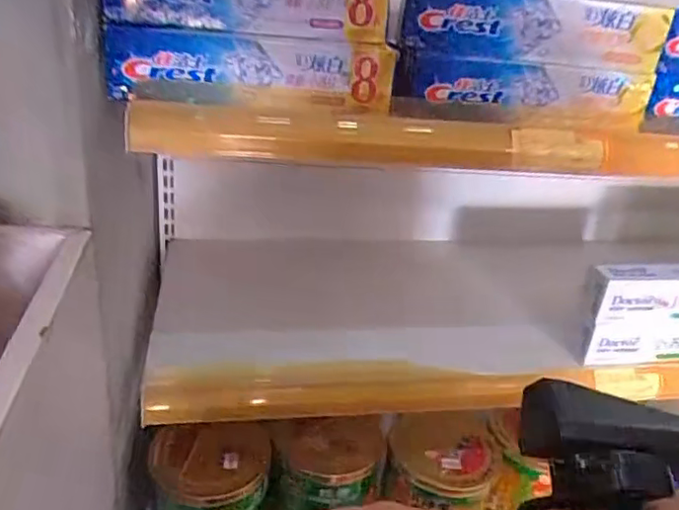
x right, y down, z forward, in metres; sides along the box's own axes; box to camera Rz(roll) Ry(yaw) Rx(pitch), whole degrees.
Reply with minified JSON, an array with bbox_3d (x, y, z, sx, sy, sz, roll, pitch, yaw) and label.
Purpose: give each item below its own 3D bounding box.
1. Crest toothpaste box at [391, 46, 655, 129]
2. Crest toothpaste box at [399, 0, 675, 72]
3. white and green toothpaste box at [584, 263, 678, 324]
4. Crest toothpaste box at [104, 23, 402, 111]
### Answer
[{"bbox_3d":[0.166,-0.148,0.540,0.242,0.051,0.036,-1,26,-15],"label":"Crest toothpaste box"},{"bbox_3d":[0.172,-0.202,0.531,0.234,0.053,0.031,4,25,-6],"label":"Crest toothpaste box"},{"bbox_3d":[0.397,0.040,0.687,0.237,0.058,0.046,2,25,-9],"label":"white and green toothpaste box"},{"bbox_3d":[-0.067,-0.149,0.481,0.224,0.051,0.036,-3,26,-20],"label":"Crest toothpaste box"}]

